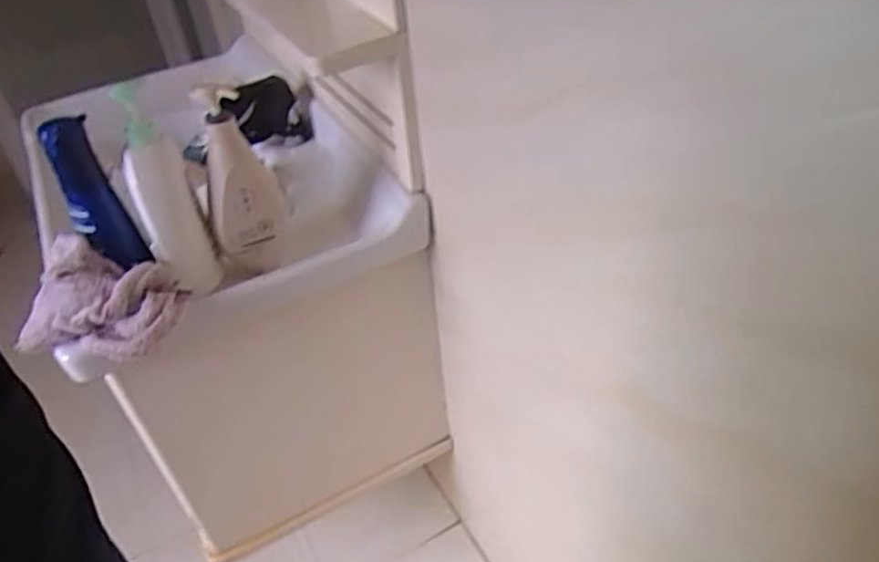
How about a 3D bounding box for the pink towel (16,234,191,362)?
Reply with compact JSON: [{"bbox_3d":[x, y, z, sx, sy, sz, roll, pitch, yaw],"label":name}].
[{"bbox_3d":[-0.384,0.023,0.782,0.148,0.094,0.108,1,40,4],"label":"pink towel"}]

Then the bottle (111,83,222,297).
[{"bbox_3d":[-0.329,-0.098,0.811,0.073,0.255,0.070,-21,43,-20],"label":"bottle"}]

